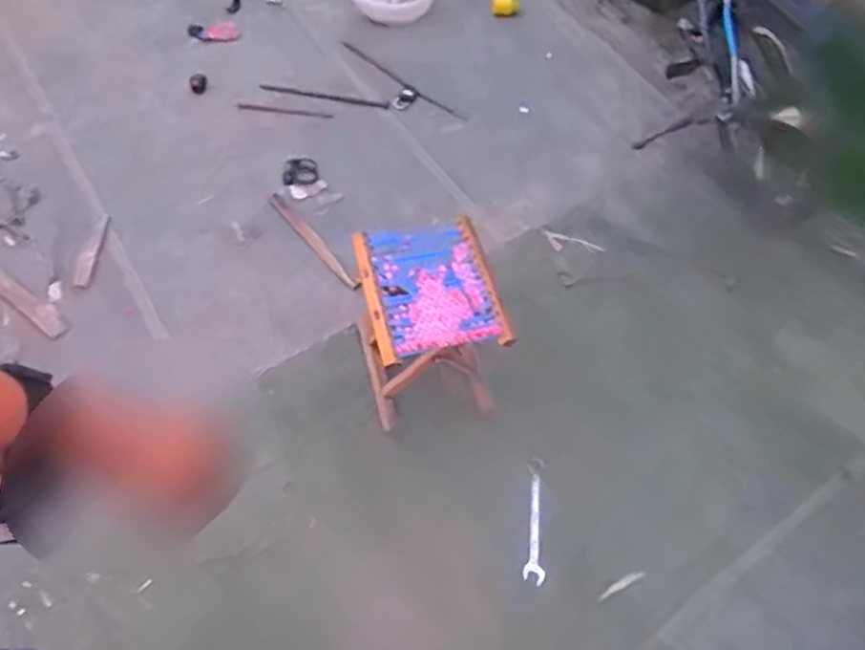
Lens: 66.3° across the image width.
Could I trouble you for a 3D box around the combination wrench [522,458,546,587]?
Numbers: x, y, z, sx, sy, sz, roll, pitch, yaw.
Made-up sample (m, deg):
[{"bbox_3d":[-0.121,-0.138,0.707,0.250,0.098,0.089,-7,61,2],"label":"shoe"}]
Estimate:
[{"bbox_3d":[0.201,0.382,1.303,0.039,0.014,0.241,6,61,0],"label":"combination wrench"}]

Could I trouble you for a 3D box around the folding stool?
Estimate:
[{"bbox_3d":[-0.013,-0.003,1.372,0.262,0.294,0.324,-10,59,-8],"label":"folding stool"}]

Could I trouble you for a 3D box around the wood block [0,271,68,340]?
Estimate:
[{"bbox_3d":[-0.942,-0.052,1.535,0.263,0.022,0.053,34,65,15],"label":"wood block"}]

